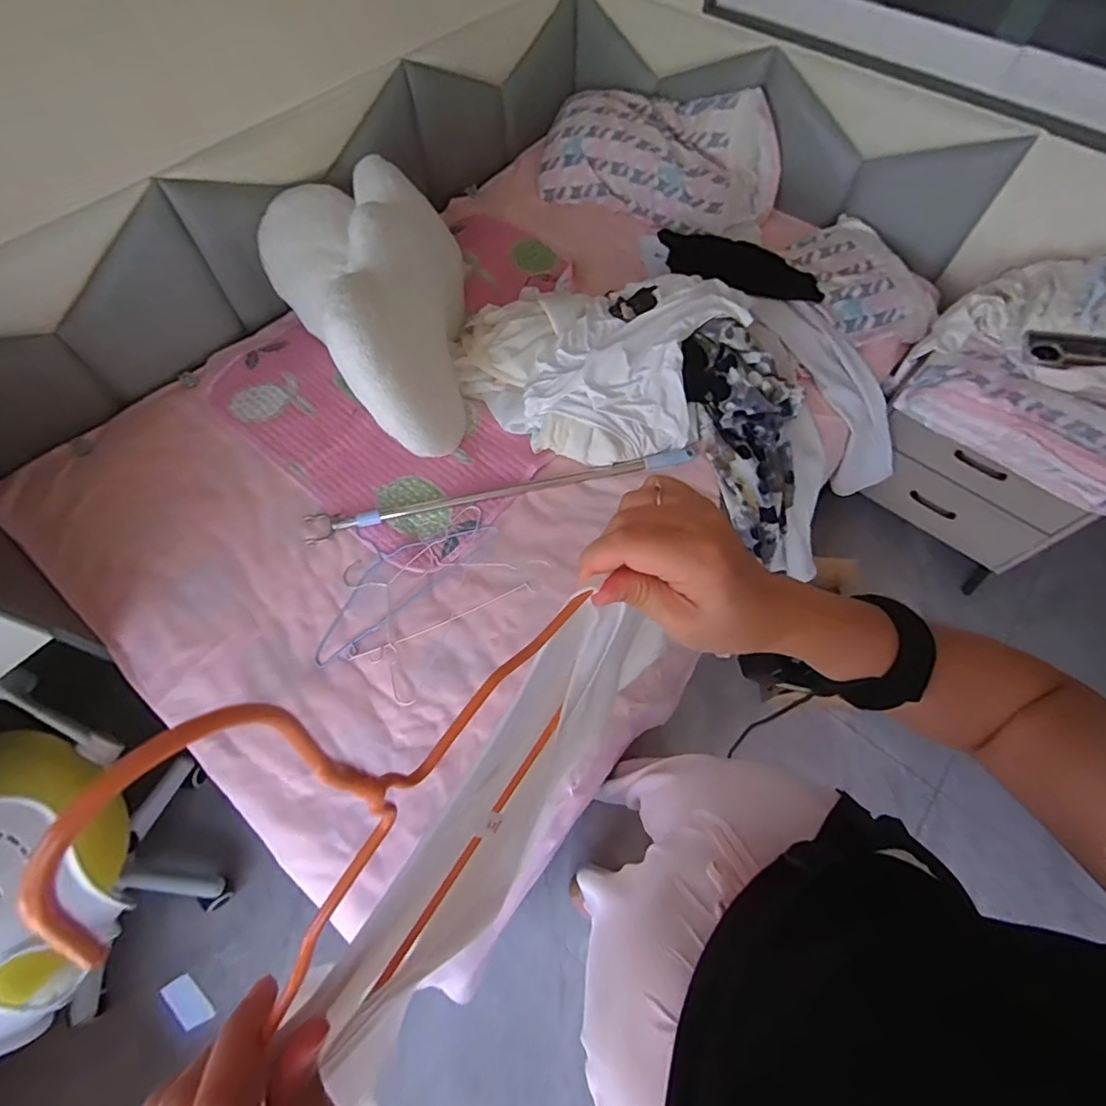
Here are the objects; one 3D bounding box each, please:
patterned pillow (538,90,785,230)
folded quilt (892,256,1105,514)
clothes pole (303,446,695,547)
[{"bbox_3d":[0.269,-1.039,1.409,0.625,0.197,0.319,29,66,13],"label":"patterned pillow"},{"bbox_3d":[1.071,-0.388,1.151,0.496,0.196,0.439,34,68,15],"label":"folded quilt"},{"bbox_3d":[-0.088,-0.127,1.066,0.768,0.034,0.061,-13,64,-7],"label":"clothes pole"}]

